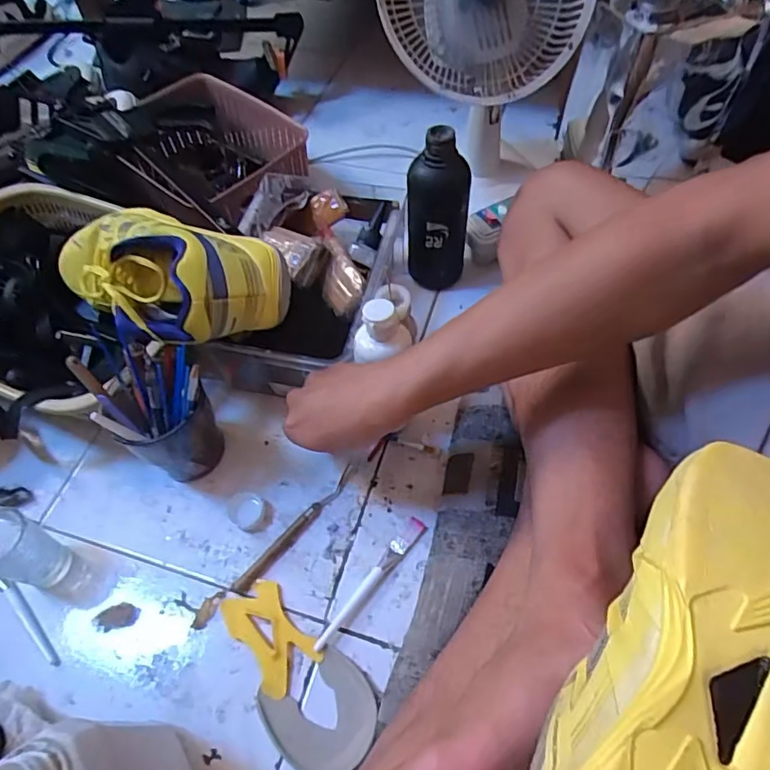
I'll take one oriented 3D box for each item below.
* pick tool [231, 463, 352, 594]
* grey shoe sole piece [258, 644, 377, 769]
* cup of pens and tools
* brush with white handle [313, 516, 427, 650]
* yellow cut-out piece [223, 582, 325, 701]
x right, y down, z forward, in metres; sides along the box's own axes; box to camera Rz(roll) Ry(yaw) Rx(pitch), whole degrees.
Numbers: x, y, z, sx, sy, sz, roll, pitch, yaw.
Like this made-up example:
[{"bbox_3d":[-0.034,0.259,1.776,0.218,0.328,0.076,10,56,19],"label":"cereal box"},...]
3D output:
[{"bbox_3d":[-0.082,0.133,0.506,0.014,0.006,0.150,36,66,22],"label":"pick tool"},{"bbox_3d":[-0.048,0.258,0.421,0.079,0.009,0.079,-34,62,-18],"label":"grey shoe sole piece"},{"bbox_3d":[-0.204,0.028,0.503,0.085,0.142,0.092,-34,62,-18],"label":"cup of pens and tools"},{"bbox_3d":[-0.011,0.174,0.477,0.016,0.009,0.138,34,65,22],"label":"brush with white handle"},{"bbox_3d":[-0.097,0.210,0.459,0.052,0.008,0.089,-33,62,-17],"label":"yellow cut-out piece"}]

